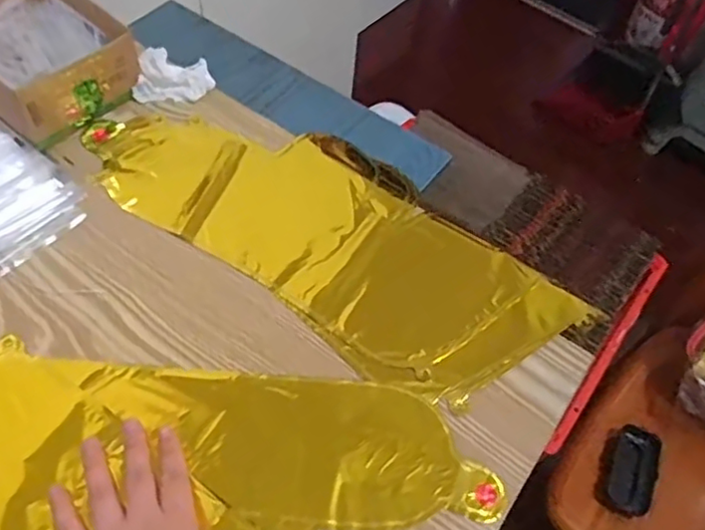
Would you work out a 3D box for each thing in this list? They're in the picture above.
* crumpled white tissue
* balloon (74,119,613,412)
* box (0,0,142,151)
[{"bbox_3d":[-0.175,-0.193,0.636,0.069,0.031,0.063,11,56,2],"label":"crumpled white tissue"},{"bbox_3d":[-0.025,-0.039,0.564,0.430,0.023,0.186,33,56,16],"label":"balloon"},{"bbox_3d":[-0.309,-0.210,0.608,0.187,0.068,0.132,37,61,19],"label":"box"}]

